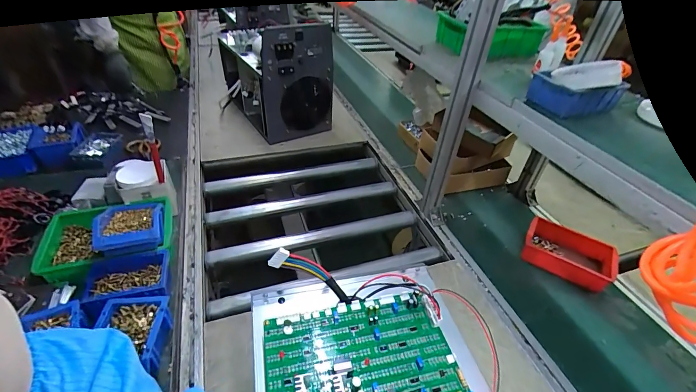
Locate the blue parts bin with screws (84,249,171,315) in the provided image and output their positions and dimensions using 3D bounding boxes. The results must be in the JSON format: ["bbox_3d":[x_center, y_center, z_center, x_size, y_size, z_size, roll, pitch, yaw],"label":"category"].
[{"bbox_3d":[-0.430,0.171,0.652,0.163,0.055,0.108,-7,41,-14],"label":"blue parts bin with screws"}]

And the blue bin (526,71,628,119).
[{"bbox_3d":[0.413,-0.188,0.623,0.126,0.059,0.091,-13,43,-20],"label":"blue bin"}]

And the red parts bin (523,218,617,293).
[{"bbox_3d":[0.542,0.143,0.833,0.196,0.054,0.145,19,42,17],"label":"red parts bin"}]

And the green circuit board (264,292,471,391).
[{"bbox_3d":[0.017,0.184,0.366,0.205,0.031,0.157,-6,41,-12],"label":"green circuit board"}]

